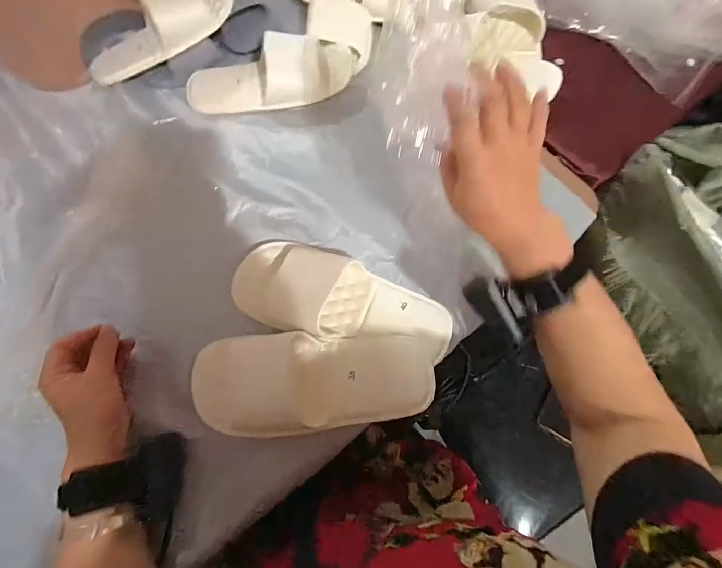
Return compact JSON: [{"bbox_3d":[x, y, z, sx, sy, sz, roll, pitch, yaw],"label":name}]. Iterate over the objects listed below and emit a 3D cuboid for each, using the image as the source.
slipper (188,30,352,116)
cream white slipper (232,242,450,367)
[{"bbox_3d":[-0.134,-0.311,0.520,0.238,0.060,0.110,-6,70,-4],"label":"slipper"},{"bbox_3d":[-0.020,0.018,0.421,0.248,0.041,0.102,14,70,3],"label":"cream white slipper"}]

